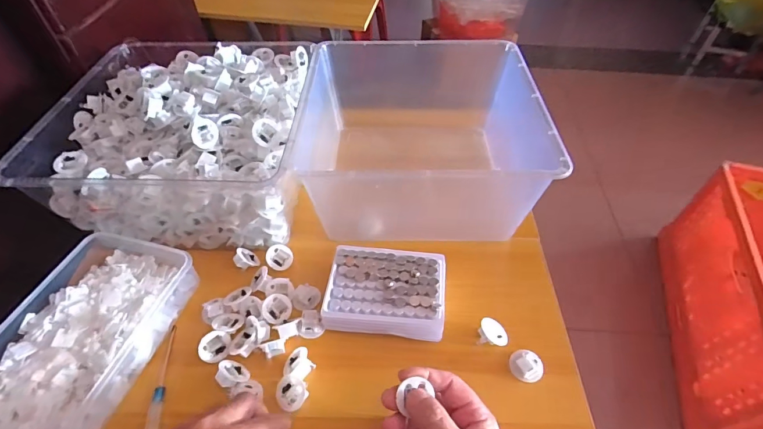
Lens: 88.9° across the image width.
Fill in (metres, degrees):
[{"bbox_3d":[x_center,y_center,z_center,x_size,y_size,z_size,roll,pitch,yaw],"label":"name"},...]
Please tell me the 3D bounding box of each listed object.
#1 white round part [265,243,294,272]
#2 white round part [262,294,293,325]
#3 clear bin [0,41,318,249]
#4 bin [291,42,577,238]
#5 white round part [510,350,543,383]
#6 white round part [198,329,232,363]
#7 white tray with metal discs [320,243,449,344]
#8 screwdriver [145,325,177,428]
[{"bbox_3d":[-0.131,0.054,0.496,0.034,0.015,0.034,9,68,-23],"label":"white round part"},{"bbox_3d":[-0.122,0.110,0.450,0.033,0.016,0.033,19,67,-20],"label":"white round part"},{"bbox_3d":[-0.255,-0.111,0.543,0.314,0.143,0.306,-1,49,-2],"label":"clear bin"},{"bbox_3d":[0.049,-0.107,0.551,0.295,0.159,0.270,1,49,-1],"label":"bin"},{"bbox_3d":[0.153,0.159,0.408,0.031,0.020,0.029,6,49,4],"label":"white round part"},{"bbox_3d":[-0.182,0.143,0.422,0.033,0.032,0.015,-38,18,-35],"label":"white round part"},{"bbox_3d":[0.005,0.086,0.449,0.131,0.034,0.095,5,49,3],"label":"white tray with metal discs"},{"bbox_3d":[-0.232,0.178,0.412,0.012,0.014,0.120,-2,49,-3],"label":"screwdriver"}]

